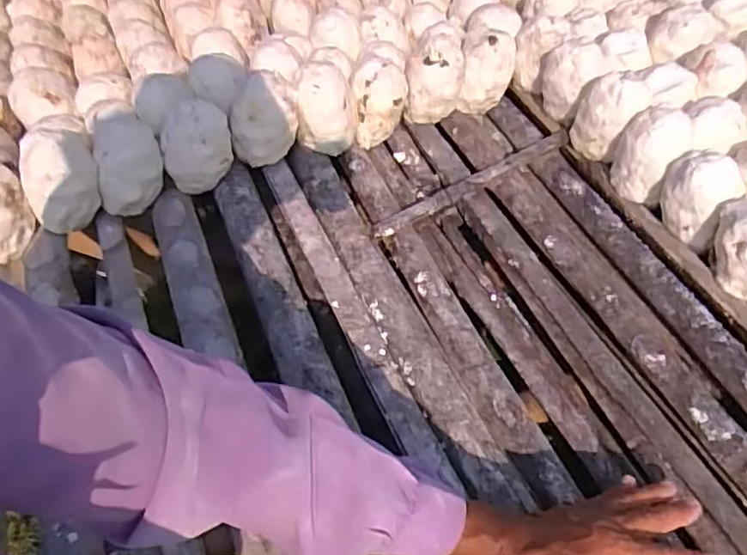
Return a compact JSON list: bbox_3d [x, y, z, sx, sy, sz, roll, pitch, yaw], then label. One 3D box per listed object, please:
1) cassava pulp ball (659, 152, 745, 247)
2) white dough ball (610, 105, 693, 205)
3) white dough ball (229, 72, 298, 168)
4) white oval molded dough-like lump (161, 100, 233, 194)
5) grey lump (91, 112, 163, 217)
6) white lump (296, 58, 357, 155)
[{"bbox_3d":[0.359,-0.091,0.678,0.063,0.078,0.077,-26,54,-17],"label":"cassava pulp ball"},{"bbox_3d":[0.324,-0.142,0.726,0.073,0.099,0.067,-1,51,2],"label":"white dough ball"},{"bbox_3d":[-0.133,-0.191,0.767,0.077,0.103,0.070,-1,51,2],"label":"white dough ball"},{"bbox_3d":[-0.211,-0.157,0.738,0.083,0.090,0.065,-16,52,-9],"label":"white oval molded dough-like lump"},{"bbox_3d":[-0.289,-0.140,0.732,0.073,0.083,0.096,-9,51,-4],"label":"grey lump"},{"bbox_3d":[-0.061,-0.217,0.789,0.074,0.093,0.066,-4,51,0],"label":"white lump"}]

